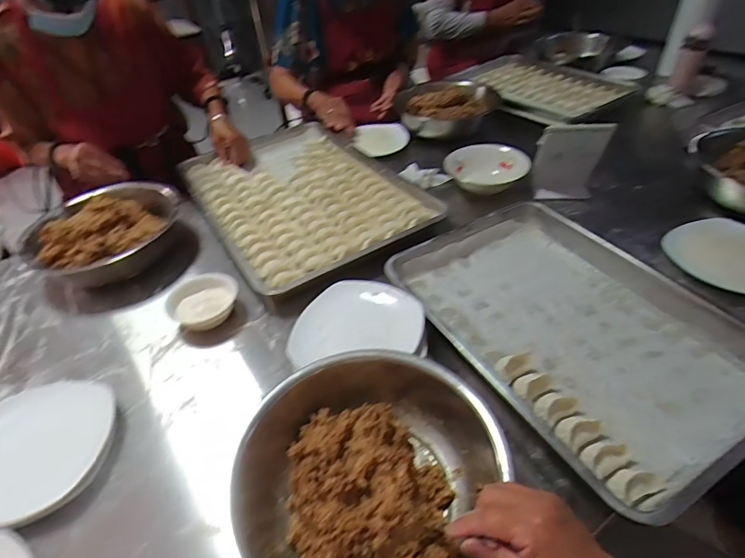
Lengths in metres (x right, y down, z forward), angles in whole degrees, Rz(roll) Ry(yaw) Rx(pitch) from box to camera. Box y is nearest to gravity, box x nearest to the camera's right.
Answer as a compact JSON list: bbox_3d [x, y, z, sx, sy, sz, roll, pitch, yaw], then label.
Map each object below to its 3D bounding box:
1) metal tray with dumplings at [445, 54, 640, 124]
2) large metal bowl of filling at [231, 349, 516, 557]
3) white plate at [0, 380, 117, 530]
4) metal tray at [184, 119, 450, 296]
[{"bbox_3d":[0.491,-0.606,1.335,0.327,0.029,0.536,-22,46,-17],"label":"metal tray with dumplings"},{"bbox_3d":[-0.002,0.214,0.471,0.263,0.084,0.257,-3,43,3],"label":"large metal bowl of filling"},{"bbox_3d":[-0.418,0.213,0.541,0.165,0.051,0.173,-3,43,3],"label":"white plate"},{"bbox_3d":[-0.169,-0.205,0.959,0.386,0.031,0.614,-26,47,-21],"label":"metal tray"}]

